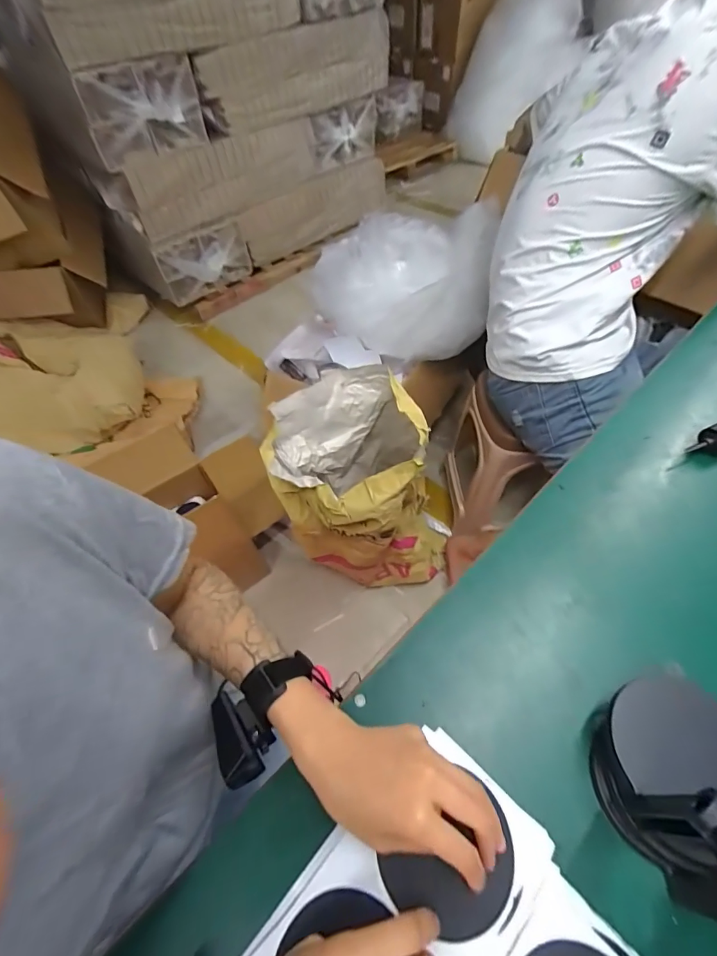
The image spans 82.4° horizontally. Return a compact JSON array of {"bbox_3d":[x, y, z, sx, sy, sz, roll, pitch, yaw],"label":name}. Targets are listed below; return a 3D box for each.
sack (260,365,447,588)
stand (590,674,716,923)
[{"bbox_3d":[0.006,0.055,0.993,0.344,0.559,0.307,-22,58,-9],"label":"sack"},{"bbox_3d":[0.233,0.205,0.266,0.096,0.143,0.129,-19,58,-7],"label":"stand"}]

